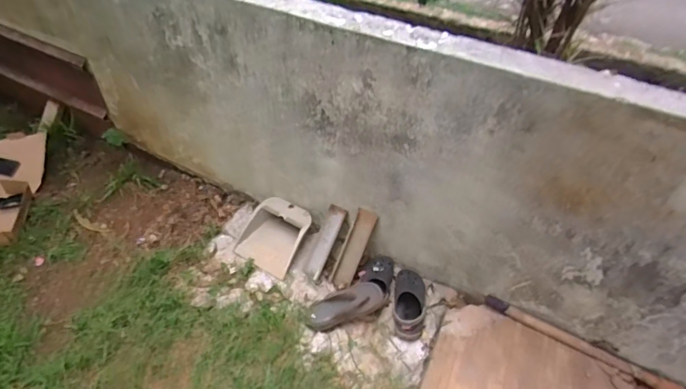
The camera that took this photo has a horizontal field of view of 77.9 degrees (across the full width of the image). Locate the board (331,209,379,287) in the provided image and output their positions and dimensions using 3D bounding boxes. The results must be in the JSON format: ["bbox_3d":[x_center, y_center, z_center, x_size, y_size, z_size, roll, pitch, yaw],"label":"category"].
[{"bbox_3d":[0.038,0.196,1.549,0.085,0.313,0.034,29,20,20],"label":"board"}]

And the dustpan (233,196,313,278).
[{"bbox_3d":[-0.274,0.152,1.637,0.250,0.120,0.248,23,52,16],"label":"dustpan"}]

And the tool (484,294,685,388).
[{"bbox_3d":[0.761,0.474,1.365,0.601,0.034,0.039,25,51,20],"label":"tool"}]

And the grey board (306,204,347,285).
[{"bbox_3d":[-0.065,0.180,1.586,0.069,0.031,0.279,23,92,16],"label":"grey board"}]

